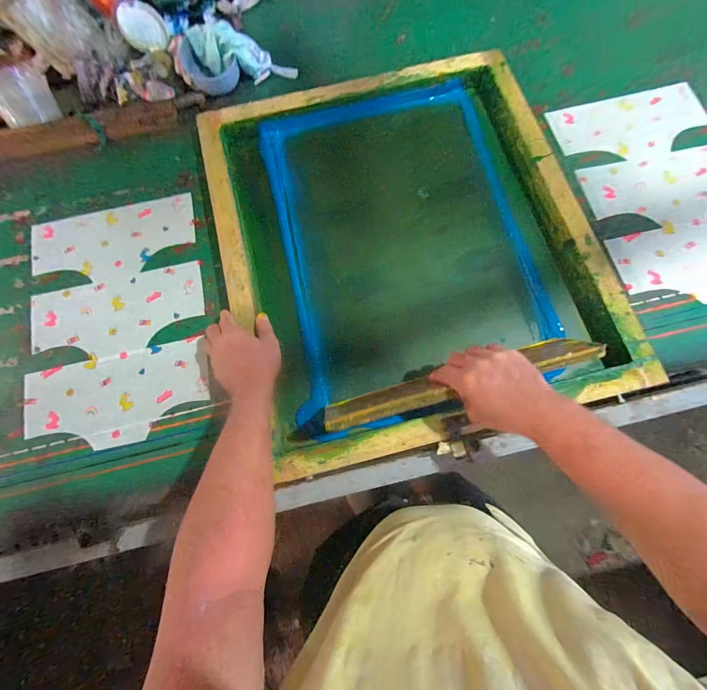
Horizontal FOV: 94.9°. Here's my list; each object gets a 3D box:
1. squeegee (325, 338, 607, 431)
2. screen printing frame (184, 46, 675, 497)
[{"bbox_3d":[0.150,0.056,0.472,0.389,0.110,0.028,-15,98,-3],"label":"squeegee"},{"bbox_3d":[0.082,-0.196,0.599,0.618,0.066,0.716,-14,73,-3],"label":"screen printing frame"}]

